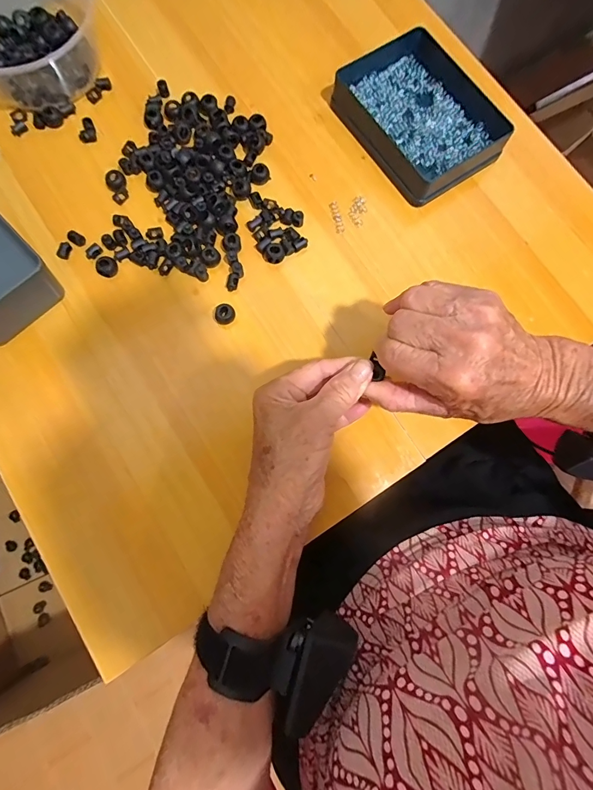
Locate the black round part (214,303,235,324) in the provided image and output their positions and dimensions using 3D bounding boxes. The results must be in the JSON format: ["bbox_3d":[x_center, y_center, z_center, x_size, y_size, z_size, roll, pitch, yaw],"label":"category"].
[{"bbox_3d":[-0.063,-0.071,0.341,0.017,0.011,0.014,-36,81,-8],"label":"black round part"}]

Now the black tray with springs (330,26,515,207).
[{"bbox_3d":[0.116,-0.274,0.379,0.113,0.028,0.158,-34,81,-8],"label":"black tray with springs"}]

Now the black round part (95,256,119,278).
[{"bbox_3d":[-0.168,-0.114,0.345,0.018,0.011,0.014,-41,82,-9],"label":"black round part"}]

